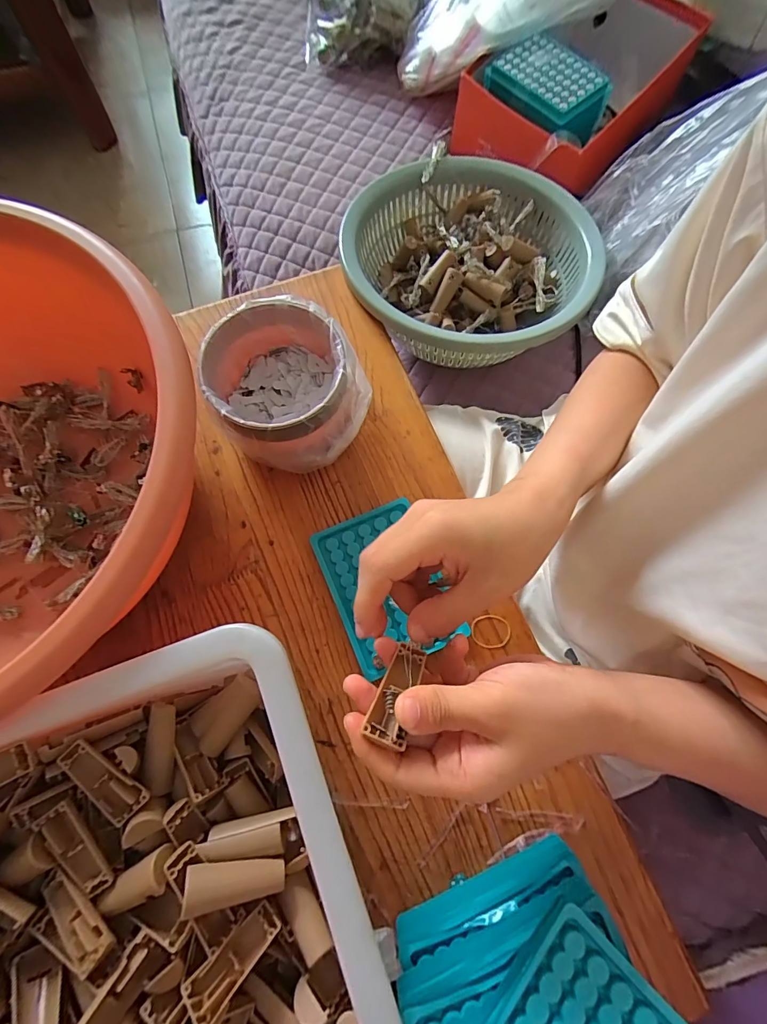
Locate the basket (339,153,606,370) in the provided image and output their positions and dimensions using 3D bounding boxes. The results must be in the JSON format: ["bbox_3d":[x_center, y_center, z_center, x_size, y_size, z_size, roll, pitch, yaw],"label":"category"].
[{"bbox_3d":[0.094,-0.286,0.493,0.268,0.090,0.280,14,74,2],"label":"basket"}]

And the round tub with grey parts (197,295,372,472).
[{"bbox_3d":[-0.083,-0.108,0.359,0.123,0.069,0.115,0,74,-1],"label":"round tub with grey parts"}]

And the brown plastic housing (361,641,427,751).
[{"bbox_3d":[0.009,0.089,0.209,0.016,0.008,0.049,23,48,5],"label":"brown plastic housing"}]

